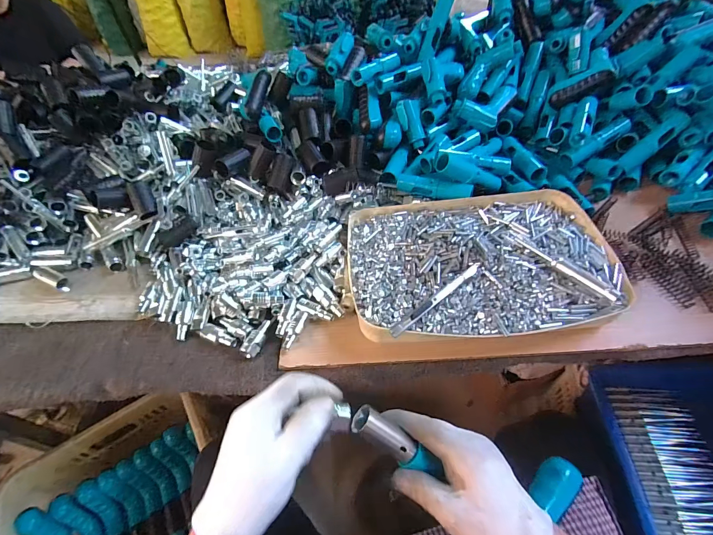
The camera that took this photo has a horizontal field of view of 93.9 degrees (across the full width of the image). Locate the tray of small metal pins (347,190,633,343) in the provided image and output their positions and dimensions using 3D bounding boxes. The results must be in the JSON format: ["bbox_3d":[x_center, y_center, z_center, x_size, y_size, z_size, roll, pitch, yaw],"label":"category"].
[{"bbox_3d":[0.160,-0.014,0.453,0.331,0.055,0.238,-5,49,1],"label":"tray of small metal pins"}]

